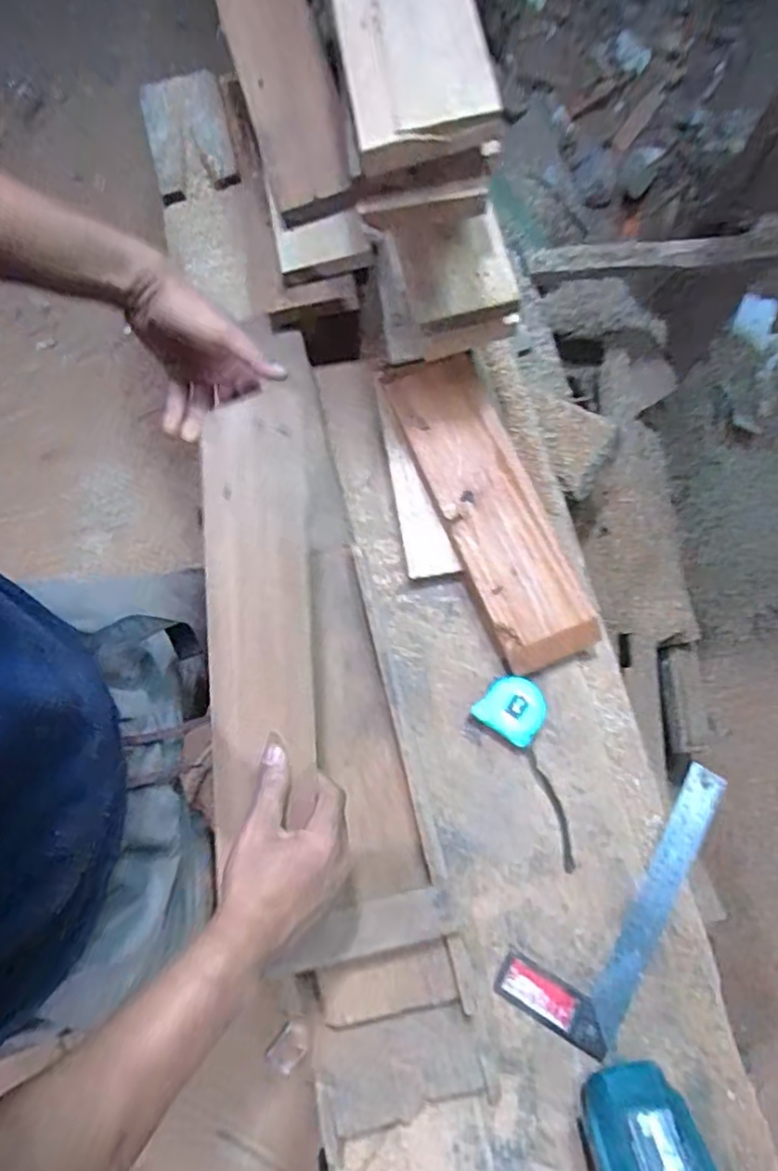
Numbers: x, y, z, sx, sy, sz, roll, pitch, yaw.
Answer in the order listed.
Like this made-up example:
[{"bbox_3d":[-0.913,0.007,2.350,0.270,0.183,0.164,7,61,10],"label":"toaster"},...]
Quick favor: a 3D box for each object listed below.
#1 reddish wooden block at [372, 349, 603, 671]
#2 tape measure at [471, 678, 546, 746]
[{"bbox_3d":[0.110,-0.095,0.766,0.115,0.057,0.391,-21,78,-4],"label":"reddish wooden block"},{"bbox_3d":[0.133,0.132,0.721,0.067,0.033,0.063,34,80,8],"label":"tape measure"}]

